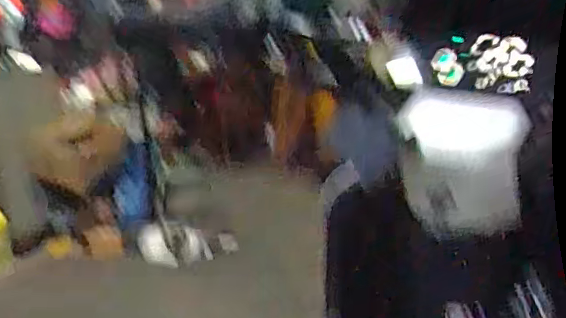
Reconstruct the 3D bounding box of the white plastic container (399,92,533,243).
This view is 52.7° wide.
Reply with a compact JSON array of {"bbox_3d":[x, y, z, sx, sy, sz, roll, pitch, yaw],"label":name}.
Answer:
[{"bbox_3d":[0.155,0.006,0.496,0.096,0.115,0.070,0,14,16],"label":"white plastic container"}]

